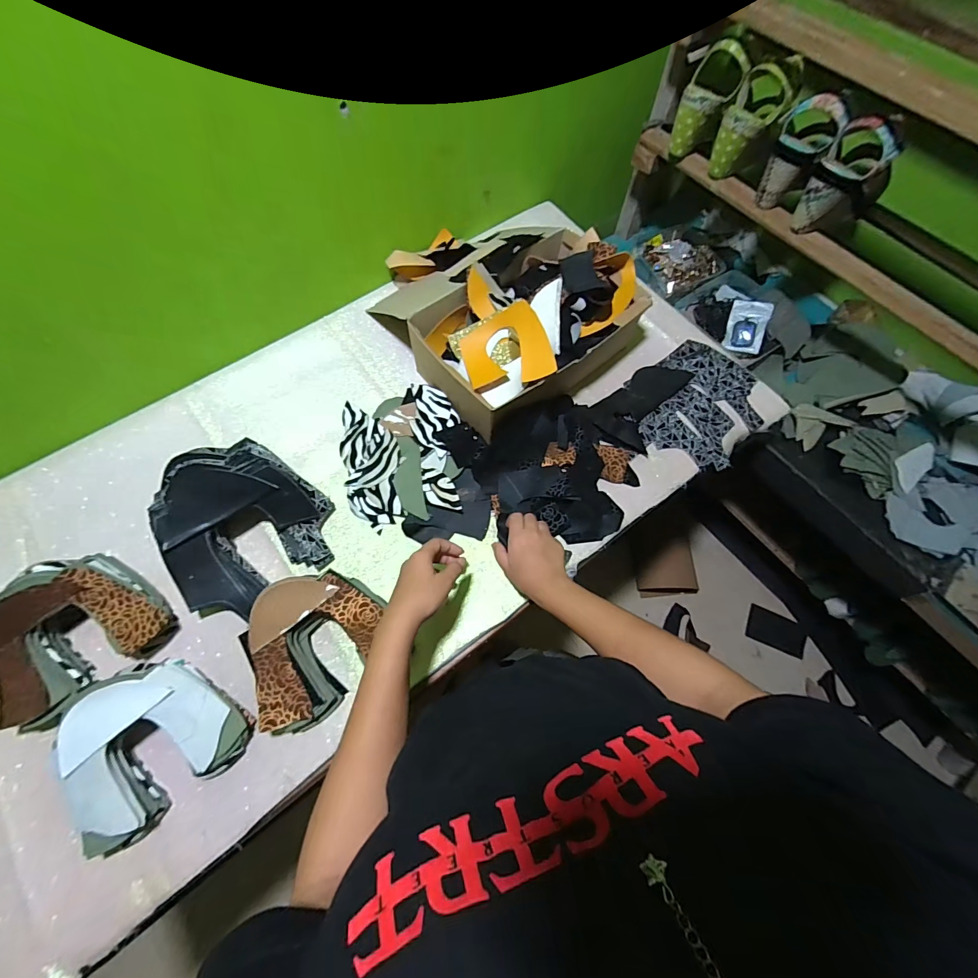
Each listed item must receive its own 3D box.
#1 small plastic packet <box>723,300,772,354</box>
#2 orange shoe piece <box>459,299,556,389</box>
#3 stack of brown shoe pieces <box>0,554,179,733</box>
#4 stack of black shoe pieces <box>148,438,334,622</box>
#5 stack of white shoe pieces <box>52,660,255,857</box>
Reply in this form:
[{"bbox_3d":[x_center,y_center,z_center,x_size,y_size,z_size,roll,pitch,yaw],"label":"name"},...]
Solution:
[{"bbox_3d":[0.510,-0.322,0.816,0.071,0.018,0.100,13,94,17],"label":"small plastic packet"},{"bbox_3d":[0.021,-0.194,0.590,0.121,0.026,0.127,-27,72,25],"label":"orange shoe piece"},{"bbox_3d":[-0.510,0.167,0.493,0.180,0.088,0.157,-41,74,-17],"label":"stack of brown shoe pieces"},{"bbox_3d":[-0.337,0.038,0.548,0.205,0.092,0.222,-40,74,-17],"label":"stack of black shoe pieces"},{"bbox_3d":[-0.382,0.273,0.462,0.163,0.081,0.160,-37,73,-16],"label":"stack of white shoe pieces"}]

